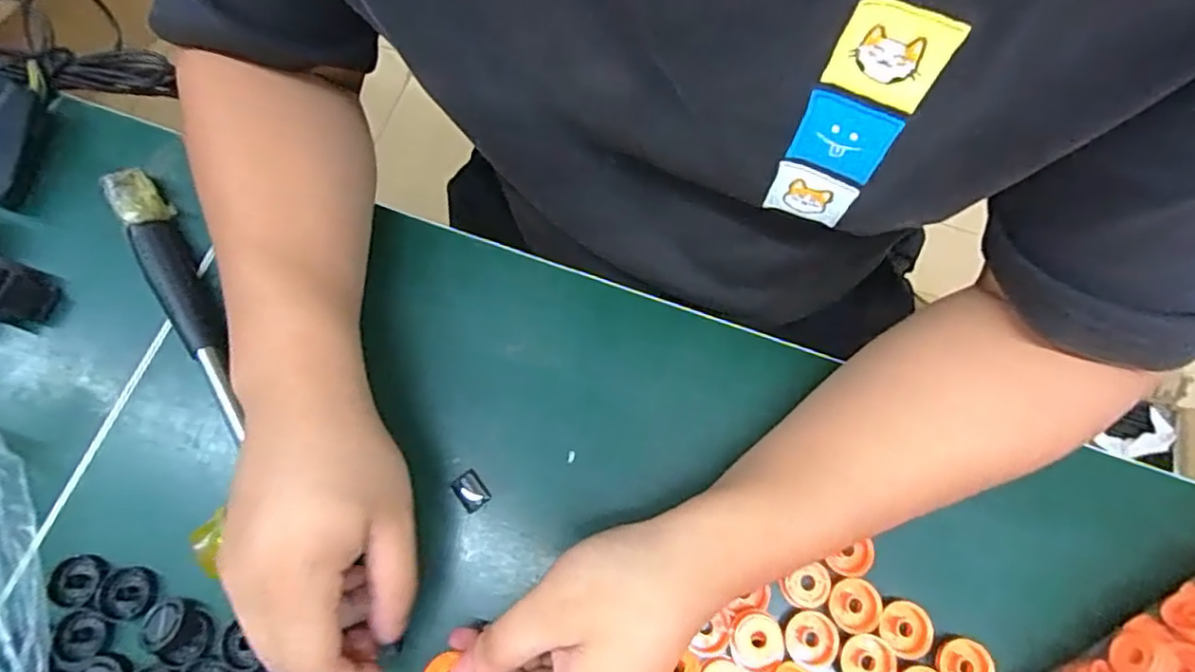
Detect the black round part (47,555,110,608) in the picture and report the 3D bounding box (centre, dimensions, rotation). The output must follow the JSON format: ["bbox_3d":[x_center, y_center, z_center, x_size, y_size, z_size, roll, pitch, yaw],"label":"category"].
[{"bbox_3d":[-0.267,0.126,0.329,0.024,0.007,0.025,0,74,0],"label":"black round part"}]

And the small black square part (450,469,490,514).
[{"bbox_3d":[-0.069,0.084,0.347,0.016,0.004,0.019,-36,77,-10],"label":"small black square part"}]

